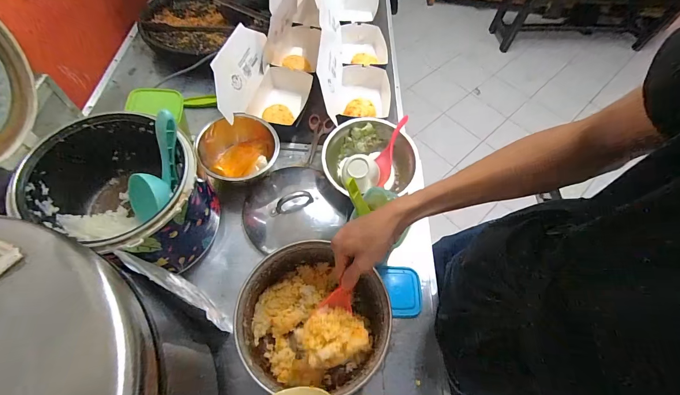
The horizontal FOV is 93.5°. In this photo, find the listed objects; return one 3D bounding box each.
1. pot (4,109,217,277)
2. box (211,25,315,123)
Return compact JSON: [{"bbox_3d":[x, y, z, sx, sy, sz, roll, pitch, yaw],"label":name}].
[{"bbox_3d":[-0.360,0.001,0.557,0.254,0.174,0.238,14,59,3],"label":"pot"},{"bbox_3d":[-0.176,-0.276,0.778,0.165,0.173,0.273,14,59,3],"label":"box"}]

